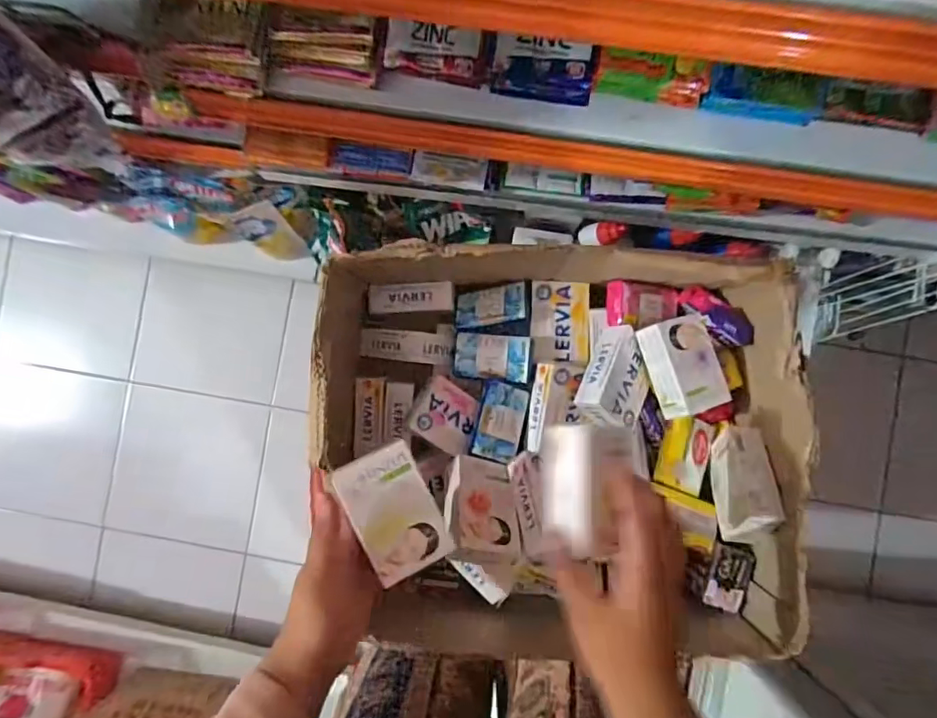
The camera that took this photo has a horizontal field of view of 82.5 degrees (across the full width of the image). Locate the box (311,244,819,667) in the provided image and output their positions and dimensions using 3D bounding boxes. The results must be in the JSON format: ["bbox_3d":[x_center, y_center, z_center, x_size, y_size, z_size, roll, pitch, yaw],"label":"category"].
[{"bbox_3d":[0.081,0.070,0.517,0.414,0.131,0.320,6,89,4],"label":"box"}]

